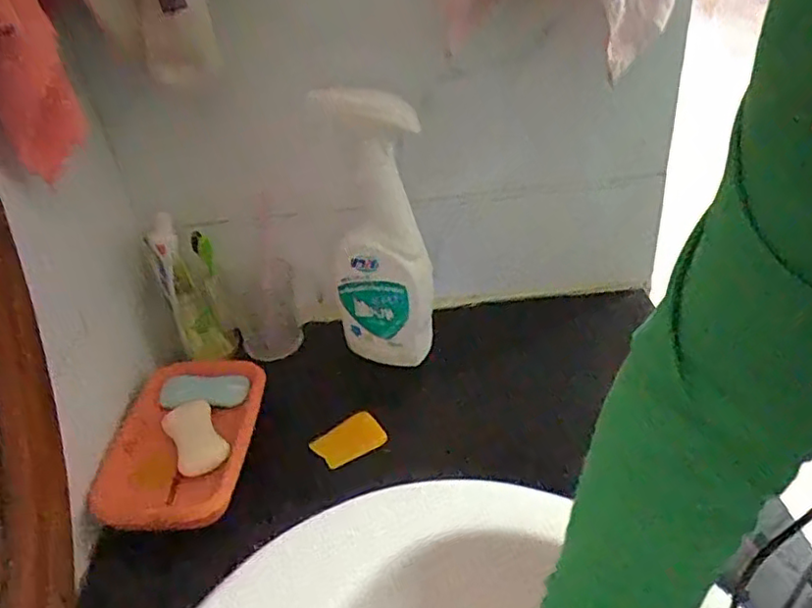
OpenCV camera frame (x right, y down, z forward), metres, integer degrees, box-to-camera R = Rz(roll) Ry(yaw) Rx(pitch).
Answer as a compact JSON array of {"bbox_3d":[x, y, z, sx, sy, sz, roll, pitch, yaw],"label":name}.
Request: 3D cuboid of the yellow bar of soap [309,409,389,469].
[{"bbox_3d":[-0.054,0.126,0.602,0.061,0.019,0.037,-23,37,-23],"label":"yellow bar of soap"}]

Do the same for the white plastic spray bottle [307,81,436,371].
[{"bbox_3d":[-0.030,-0.068,0.639,0.094,0.282,0.090,-12,34,-8],"label":"white plastic spray bottle"}]

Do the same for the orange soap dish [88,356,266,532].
[{"bbox_3d":[-0.201,0.126,0.590,0.126,0.037,0.187,-5,34,3],"label":"orange soap dish"}]

